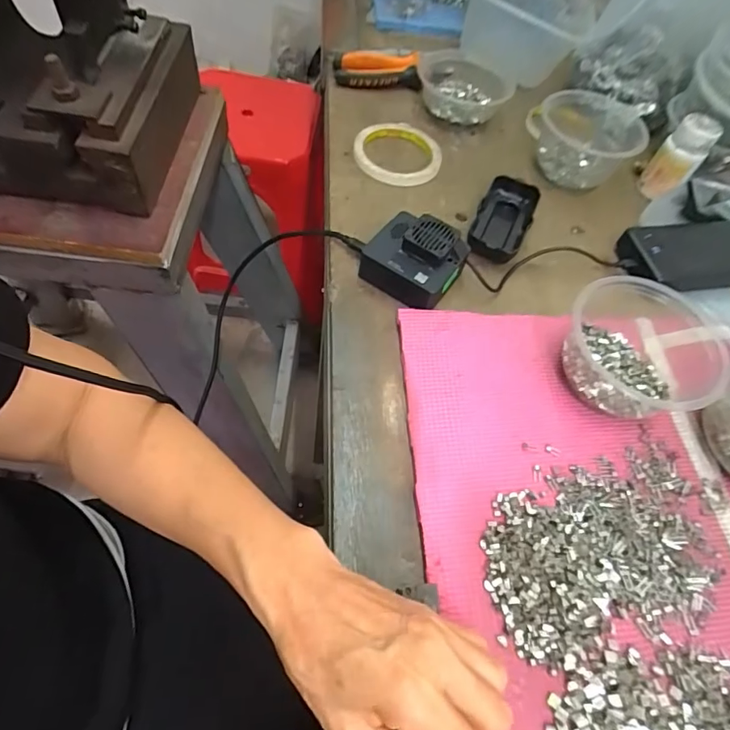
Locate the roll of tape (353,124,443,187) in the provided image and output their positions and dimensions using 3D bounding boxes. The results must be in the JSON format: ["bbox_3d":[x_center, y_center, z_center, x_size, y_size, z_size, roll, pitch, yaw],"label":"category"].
[{"bbox_3d":[0.038,-0.240,0.539,0.095,0.014,0.099,4,59,-6],"label":"roll of tape"}]

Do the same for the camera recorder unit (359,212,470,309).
[{"bbox_3d":[0.044,-0.096,0.434,0.081,0.043,0.074,37,61,15],"label":"camera recorder unit"}]

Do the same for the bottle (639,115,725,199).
[{"bbox_3d":[0.344,-0.227,0.528,0.044,0.078,0.041,40,62,15],"label":"bottle"}]

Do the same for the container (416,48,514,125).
[{"bbox_3d":[0.124,-0.352,0.602,0.116,0.043,0.127,4,59,-6],"label":"container"}]

